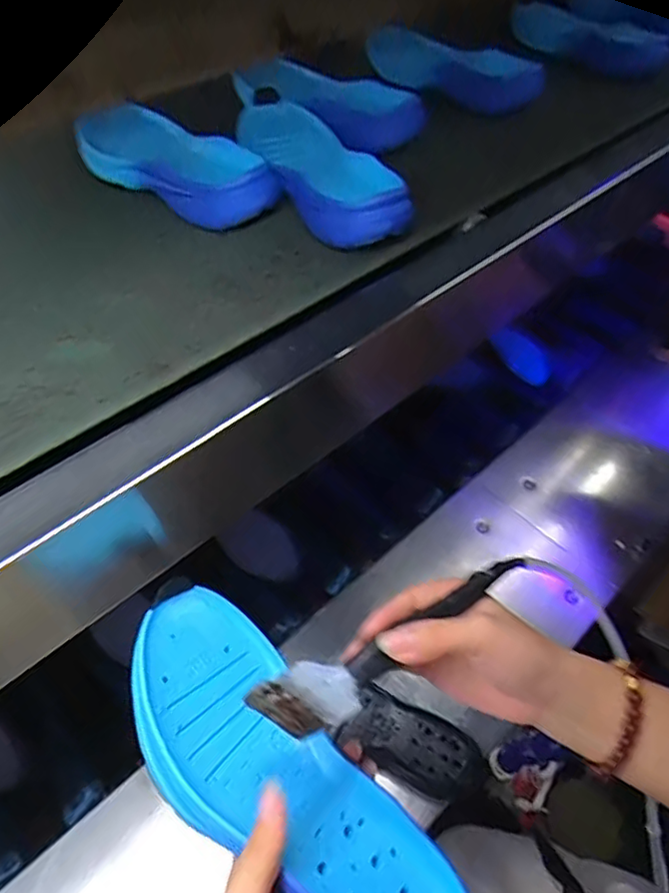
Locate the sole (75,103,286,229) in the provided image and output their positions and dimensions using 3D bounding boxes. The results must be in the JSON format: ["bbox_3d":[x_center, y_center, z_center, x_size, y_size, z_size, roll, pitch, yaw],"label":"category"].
[{"bbox_3d":[-0.150,-0.258,0.525,0.231,0.035,0.088,34,57,25],"label":"sole"}]

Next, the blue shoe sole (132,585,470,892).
[{"bbox_3d":[-0.027,0.187,0.318,0.089,0.033,0.239,-37,71,-28],"label":"blue shoe sole"}]

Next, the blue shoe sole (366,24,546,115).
[{"bbox_3d":[0.138,-0.487,0.744,0.031,0.079,0.312,-27,55,-22],"label":"blue shoe sole"}]

